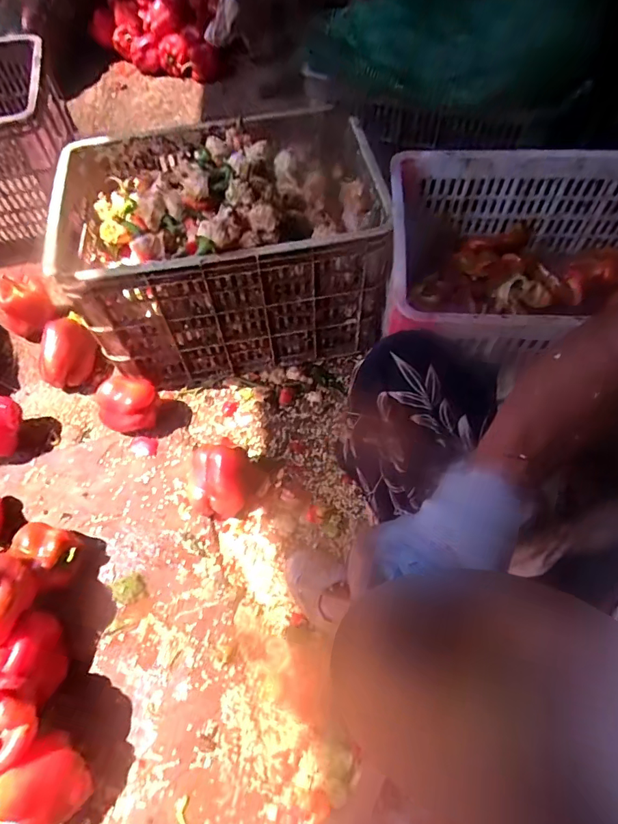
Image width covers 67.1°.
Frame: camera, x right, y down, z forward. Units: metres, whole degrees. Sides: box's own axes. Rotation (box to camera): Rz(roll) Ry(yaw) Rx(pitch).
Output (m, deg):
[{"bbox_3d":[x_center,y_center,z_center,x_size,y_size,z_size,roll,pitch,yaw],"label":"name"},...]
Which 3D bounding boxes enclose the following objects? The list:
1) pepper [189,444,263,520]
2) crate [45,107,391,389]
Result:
[{"bbox_3d":[-0.138,0.108,0.745,0.113,0.081,0.104,-17,61,-11],"label":"pepper"},{"bbox_3d":[-0.151,-0.303,0.857,0.505,0.307,0.363,-9,59,-6],"label":"crate"}]

